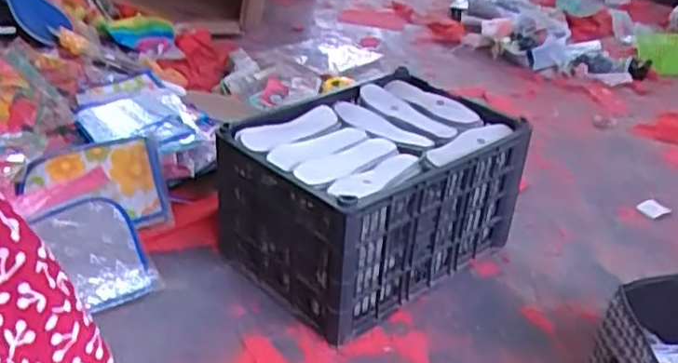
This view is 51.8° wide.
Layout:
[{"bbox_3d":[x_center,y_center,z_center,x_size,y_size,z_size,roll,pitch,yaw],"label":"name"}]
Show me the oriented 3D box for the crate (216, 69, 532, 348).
[{"bbox_3d":[0.056,0.008,1.346,0.474,0.269,0.400,-22,40,-32],"label":"crate"}]

